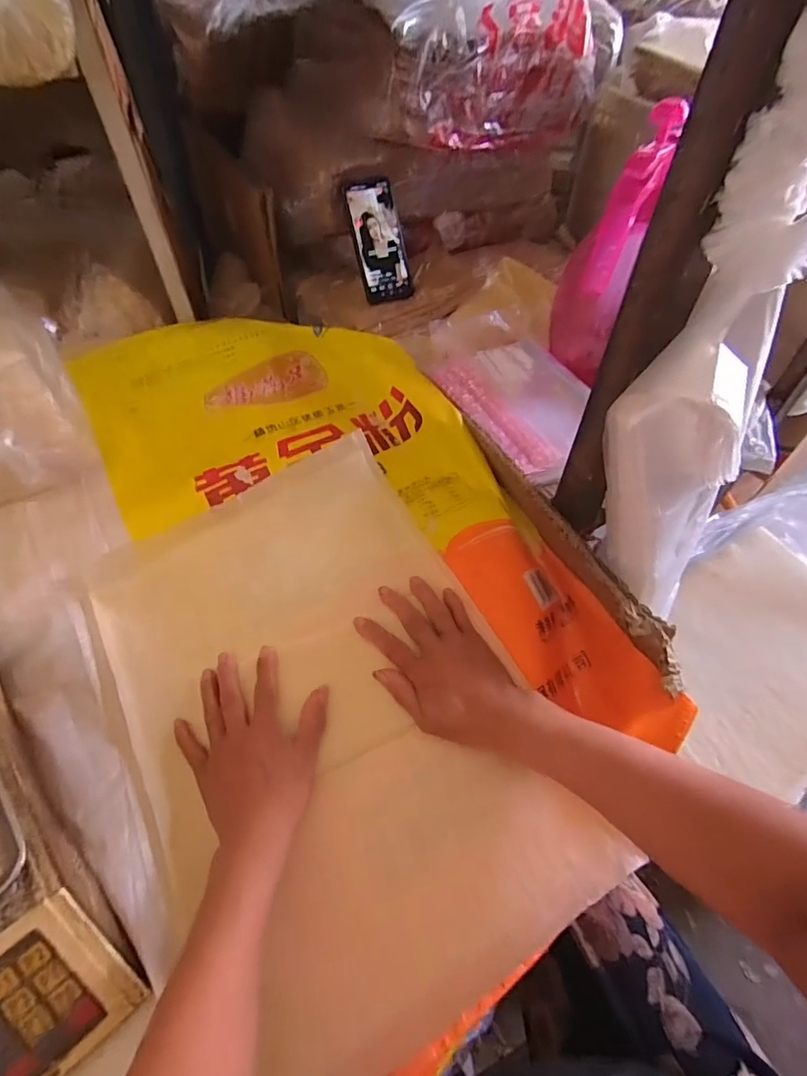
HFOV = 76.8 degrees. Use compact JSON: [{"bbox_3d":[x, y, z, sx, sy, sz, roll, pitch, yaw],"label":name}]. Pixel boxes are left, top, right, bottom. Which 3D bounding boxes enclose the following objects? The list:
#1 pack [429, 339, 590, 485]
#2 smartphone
[{"bbox_3d":[0.144,-0.161,0.592,0.162,0.014,0.204,-22,57,-15],"label":"pack"},{"bbox_3d":[-0.034,-0.413,0.713,0.074,0.149,0.008,-20,17,-22],"label":"smartphone"}]

